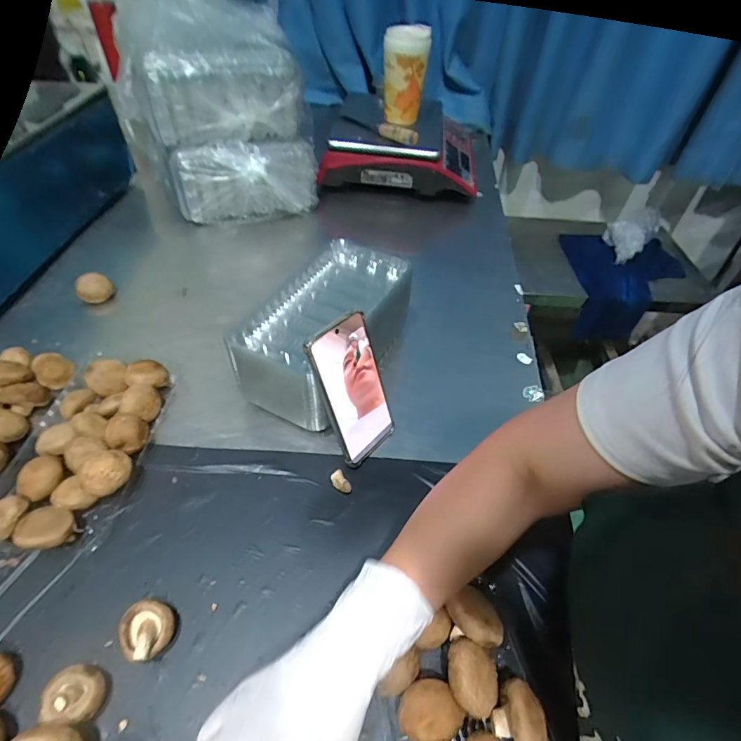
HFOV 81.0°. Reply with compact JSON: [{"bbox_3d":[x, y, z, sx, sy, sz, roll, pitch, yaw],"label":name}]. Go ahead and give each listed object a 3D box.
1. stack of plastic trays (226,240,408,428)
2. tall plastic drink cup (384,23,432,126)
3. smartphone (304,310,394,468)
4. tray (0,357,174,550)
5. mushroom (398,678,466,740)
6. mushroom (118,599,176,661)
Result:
[{"bbox_3d":[-0.050,-0.047,0.548,0.130,0.107,0.246,23,50,16],"label":"stack of plastic trays"},{"bbox_3d":[0.068,-0.578,0.847,0.086,0.155,0.085,0,47,-5],"label":"tall plastic drink cup"},{"bbox_3d":[-0.017,0.021,0.451,0.010,0.157,0.075,14,42,42],"label":"smartphone"},{"bbox_3d":[-0.300,0.075,0.462,0.118,0.040,0.226,1,48,-3],"label":"tray"},{"bbox_3d":[0.043,0.260,0.328,0.042,0.029,0.037,-20,52,-21],"label":"mushroom"},{"bbox_3d":[-0.184,0.214,0.359,0.041,0.026,0.039,2,48,-2],"label":"mushroom"}]

